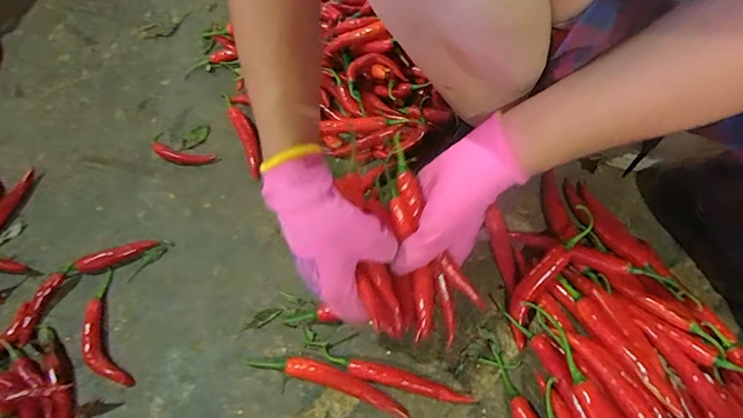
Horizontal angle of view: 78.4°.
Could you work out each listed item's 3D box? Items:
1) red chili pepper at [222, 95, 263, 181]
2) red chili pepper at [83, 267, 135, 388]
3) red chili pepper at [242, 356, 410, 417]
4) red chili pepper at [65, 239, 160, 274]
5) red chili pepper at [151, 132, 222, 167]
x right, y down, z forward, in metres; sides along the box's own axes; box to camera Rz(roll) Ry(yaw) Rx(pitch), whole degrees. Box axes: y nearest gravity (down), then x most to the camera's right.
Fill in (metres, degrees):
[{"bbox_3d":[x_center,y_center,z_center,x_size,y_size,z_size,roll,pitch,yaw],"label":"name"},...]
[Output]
[{"bbox_3d":[-0.174,-0.106,0.630,0.027,0.017,0.164,-23,61,-9],"label":"red chili pepper"},{"bbox_3d":[-0.298,0.132,0.503,0.036,0.017,0.137,-22,61,-9],"label":"red chili pepper"},{"bbox_3d":[-0.045,0.171,0.459,0.170,0.016,0.024,15,62,12],"label":"red chili pepper"},{"bbox_3d":[-0.310,0.055,0.541,0.102,0.017,0.022,-20,61,-8],"label":"red chili pepper"},{"bbox_3d":[-0.260,-0.076,0.627,0.102,0.014,0.032,21,63,15],"label":"red chili pepper"}]

